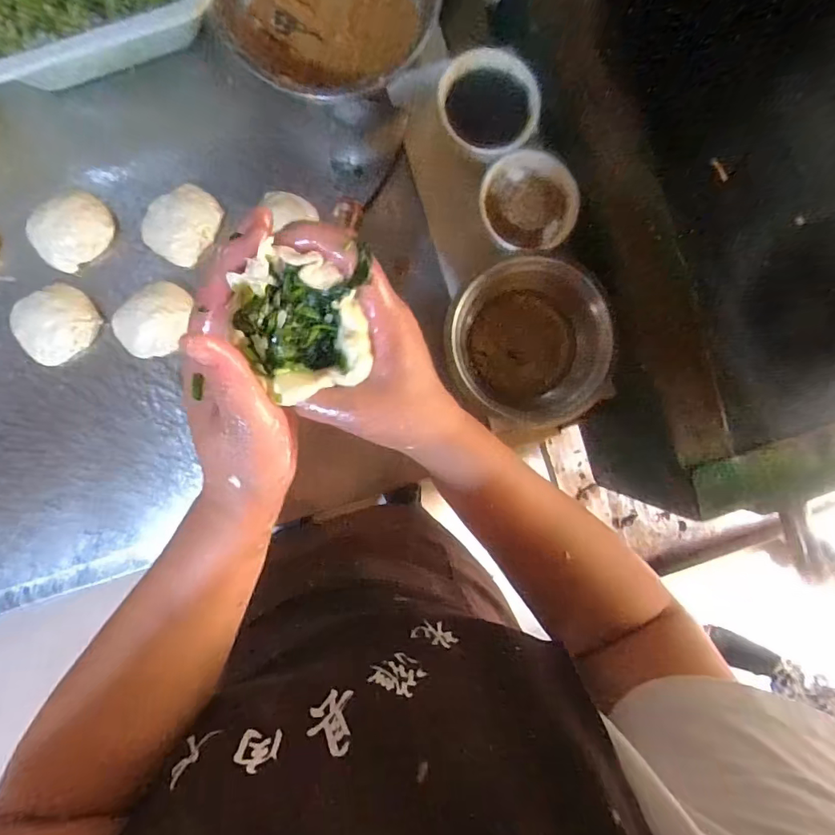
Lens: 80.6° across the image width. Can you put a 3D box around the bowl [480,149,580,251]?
[{"bbox_3d":[0.107,-0.210,0.483,0.090,0.036,0.089,0,91,-3],"label":"bowl"}]

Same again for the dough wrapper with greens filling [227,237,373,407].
[{"bbox_3d":[-0.059,-0.049,0.251,0.054,0.029,0.068,-22,111,-12],"label":"dough wrapper with greens filling"}]

